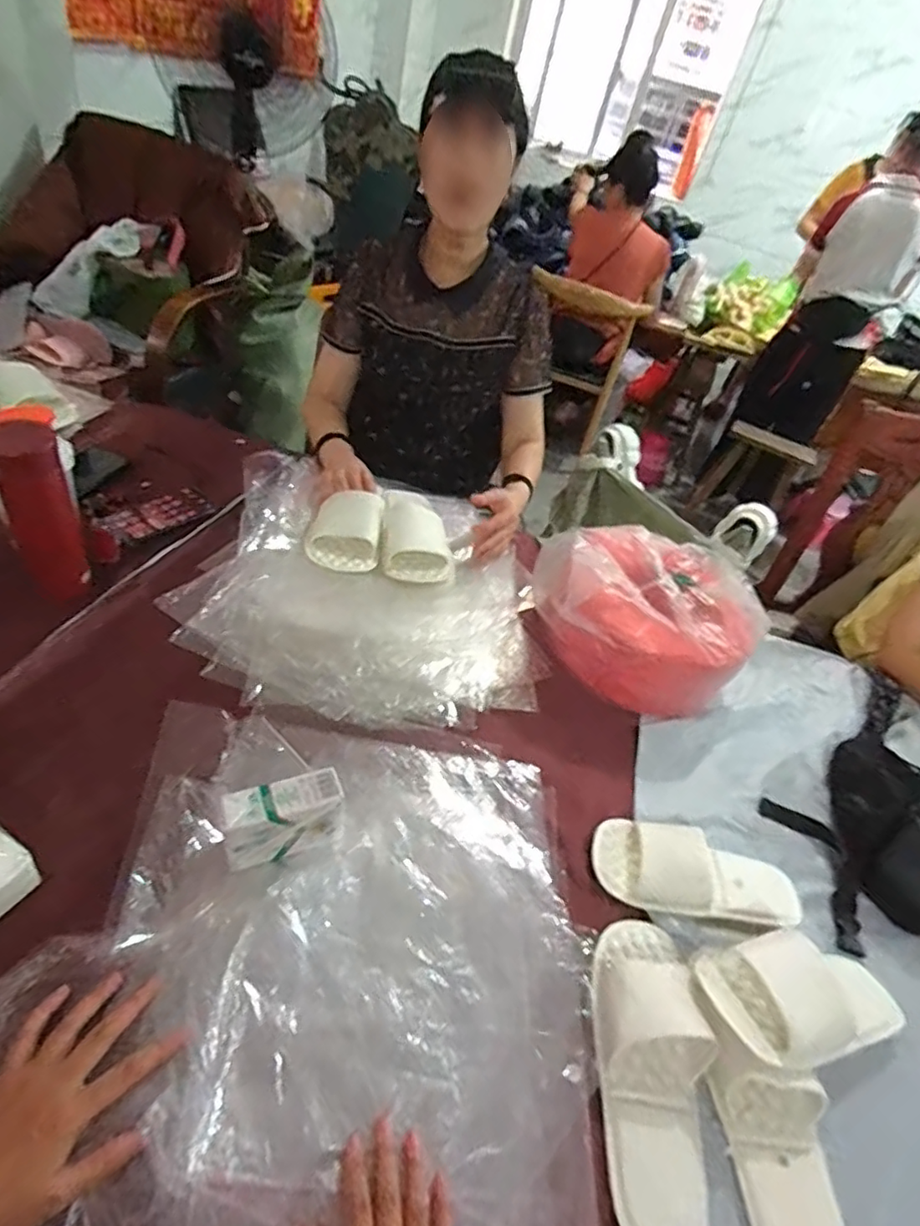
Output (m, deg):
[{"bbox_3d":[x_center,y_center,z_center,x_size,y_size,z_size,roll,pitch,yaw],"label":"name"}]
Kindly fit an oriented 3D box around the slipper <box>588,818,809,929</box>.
[{"bbox_3d":[0.259,0.286,0.657,0.228,0.053,0.092,16,42,-1],"label":"slipper"}]

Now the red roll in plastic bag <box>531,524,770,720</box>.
[{"bbox_3d":[0.268,0.004,0.873,0.267,0.192,0.252,9,43,-8],"label":"red roll in plastic bag"}]

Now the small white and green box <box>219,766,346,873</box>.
[{"bbox_3d":[-0.169,0.191,0.577,0.109,0.047,0.055,-10,49,-26],"label":"small white and green box"}]

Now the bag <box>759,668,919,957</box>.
[{"bbox_3d":[0.521,0.211,0.779,0.230,0.064,0.450,22,42,5],"label":"bag"}]

